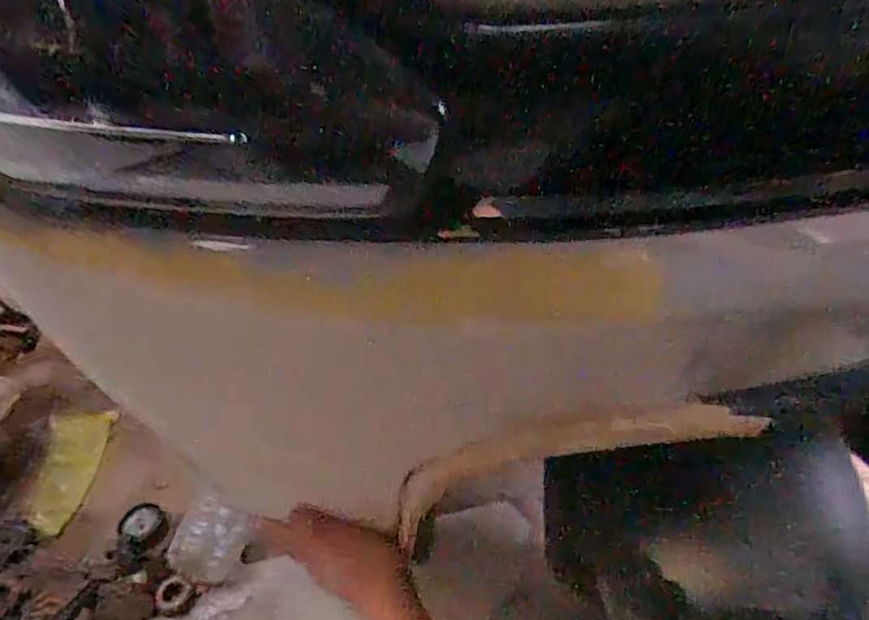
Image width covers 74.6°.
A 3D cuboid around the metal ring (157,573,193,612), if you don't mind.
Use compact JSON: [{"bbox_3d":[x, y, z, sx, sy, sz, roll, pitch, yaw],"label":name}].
[{"bbox_3d":[-0.394,0.428,0.861,0.050,0.004,0.050,21,57,6],"label":"metal ring"}]

